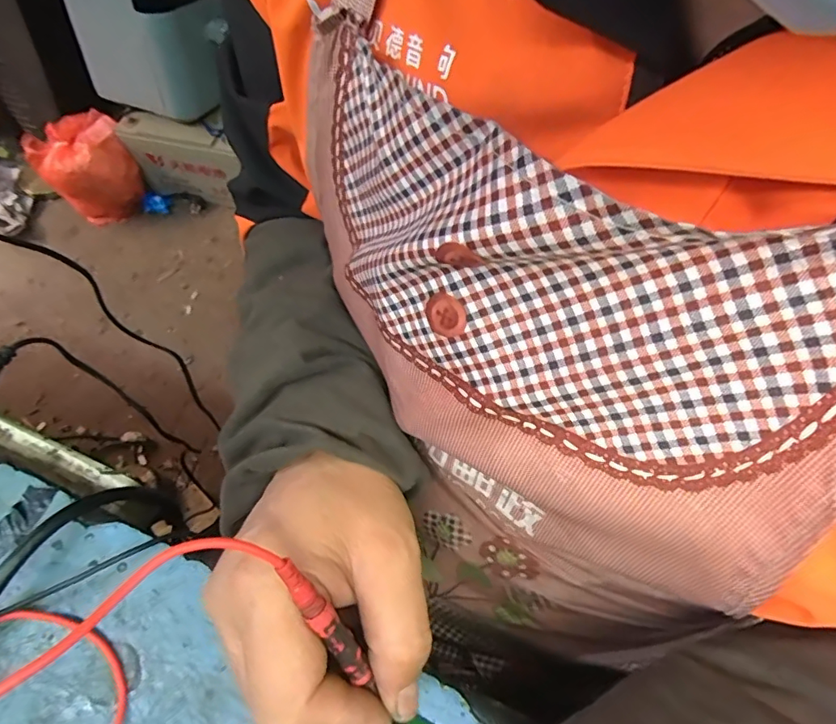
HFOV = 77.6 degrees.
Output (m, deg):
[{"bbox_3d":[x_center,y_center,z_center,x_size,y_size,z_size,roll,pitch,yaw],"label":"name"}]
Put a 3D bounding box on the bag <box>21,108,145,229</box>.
[{"bbox_3d":[-0.852,-0.499,1.360,0.205,0.198,0.200,-39,69,-18],"label":"bag"}]

